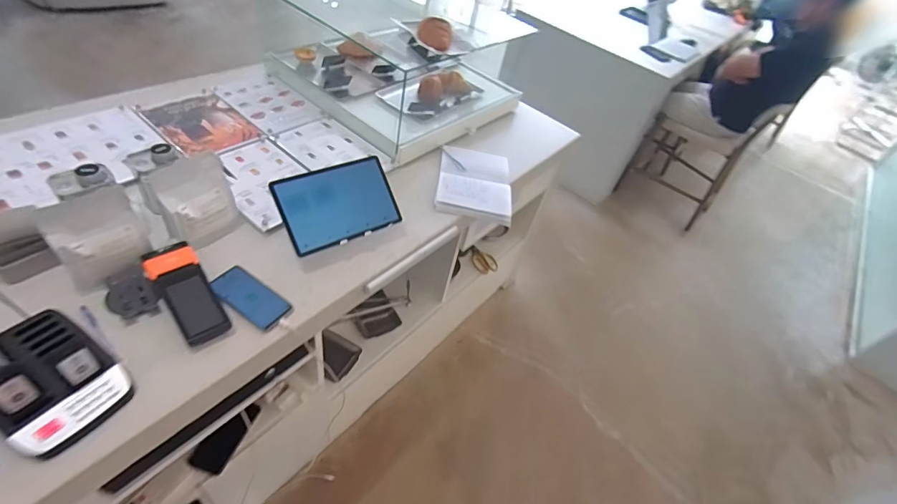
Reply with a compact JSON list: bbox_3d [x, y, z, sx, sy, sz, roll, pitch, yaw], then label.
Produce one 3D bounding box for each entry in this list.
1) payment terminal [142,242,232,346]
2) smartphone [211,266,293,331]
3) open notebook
[{"bbox_3d":[-0.481,0.069,0.783,0.083,0.039,0.212,-30,72,-27],"label":"payment terminal"},{"bbox_3d":[-0.381,0.087,0.823,0.150,0.014,0.073,34,53,8],"label":"smartphone"},{"bbox_3d":[0.074,-0.196,1.204,0.201,0.041,0.273,9,46,-4],"label":"open notebook"}]

